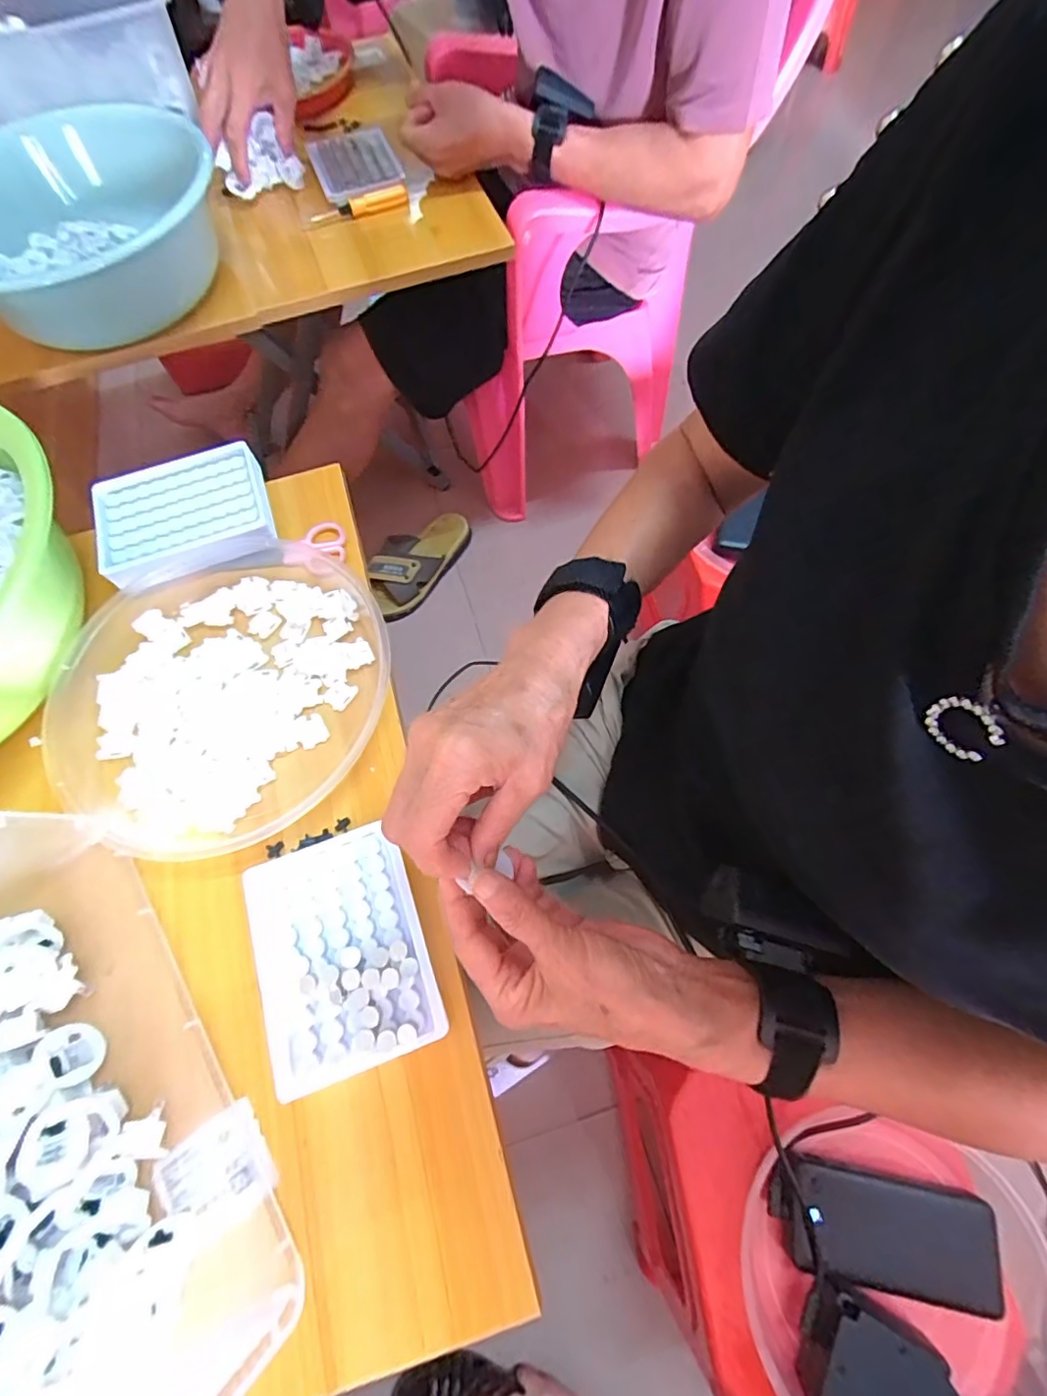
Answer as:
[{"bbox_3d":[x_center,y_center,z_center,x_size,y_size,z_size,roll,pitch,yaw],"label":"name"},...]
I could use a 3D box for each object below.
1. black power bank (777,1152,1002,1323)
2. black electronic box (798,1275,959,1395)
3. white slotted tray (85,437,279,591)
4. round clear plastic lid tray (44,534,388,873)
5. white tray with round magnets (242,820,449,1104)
[{"bbox_3d":[0.293,0.428,0.439,0.160,0.021,0.079,8,67,5],"label":"black power bank"},{"bbox_3d":[0.254,0.494,0.396,0.089,0.036,0.081,27,70,13],"label":"black electronic box"},{"bbox_3d":[-0.283,-0.151,0.461,0.137,0.032,0.107,-20,67,-7],"label":"white slotted tray"},{"bbox_3d":[-0.218,-0.006,0.400,0.236,0.036,0.235,-1,67,2],"label":"round clear plastic lid tray"},{"bbox_3d":[-0.112,0.151,0.332,0.097,0.014,0.130,-20,67,-7],"label":"white tray with round magnets"}]

